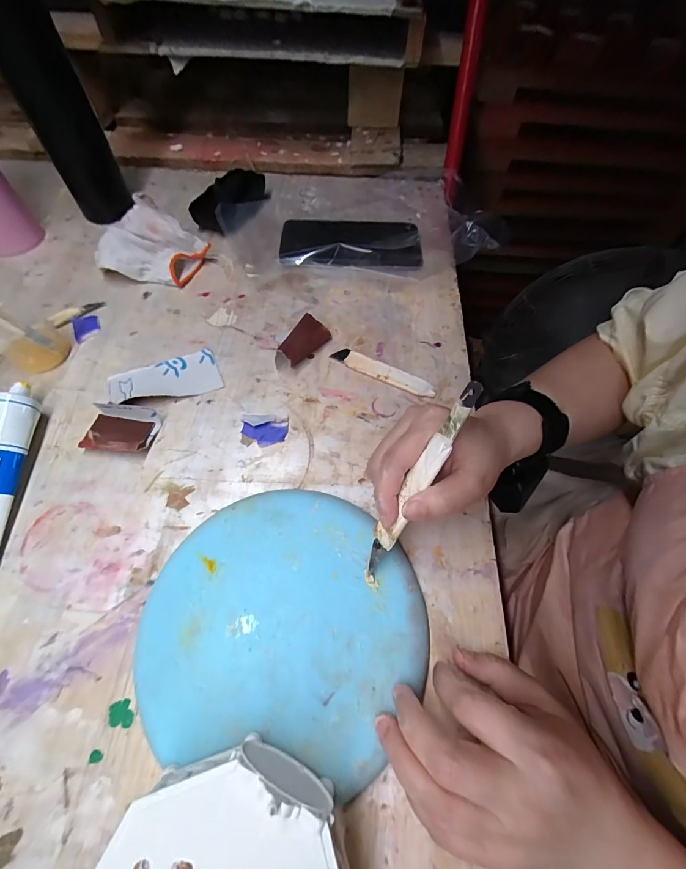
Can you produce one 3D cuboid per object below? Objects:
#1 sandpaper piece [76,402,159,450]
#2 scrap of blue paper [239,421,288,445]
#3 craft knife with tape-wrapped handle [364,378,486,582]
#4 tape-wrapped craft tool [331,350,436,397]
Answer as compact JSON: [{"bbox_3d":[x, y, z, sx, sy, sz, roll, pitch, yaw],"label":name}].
[{"bbox_3d":[-0.188,-0.005,0.309,0.053,0.018,0.040,6,60,2],"label":"sandpaper piece"},{"bbox_3d":[-0.067,-0.001,0.316,0.039,0.005,0.020,-4,60,-4],"label":"scrap of blue paper"},{"bbox_3d":[0.046,0.031,0.228,0.014,0.008,0.138,31,105,16],"label":"craft knife with tape-wrapped handle"},{"bbox_3d":[0.038,-0.060,0.350,0.103,0.004,0.021,25,62,13],"label":"tape-wrapped craft tool"}]

